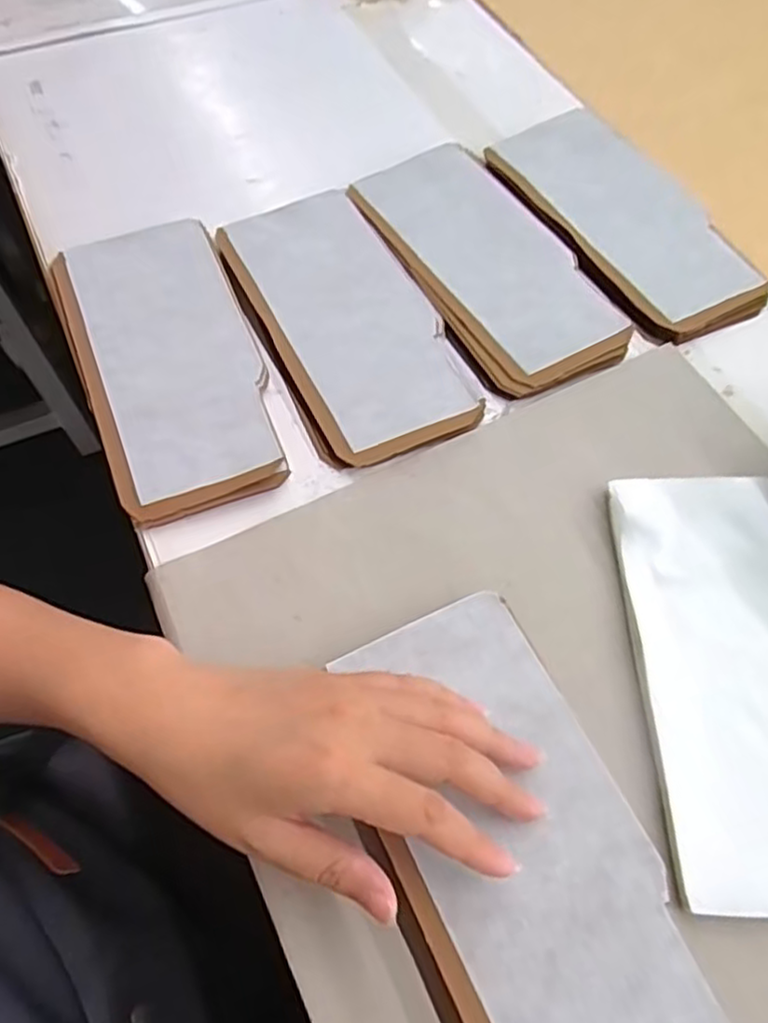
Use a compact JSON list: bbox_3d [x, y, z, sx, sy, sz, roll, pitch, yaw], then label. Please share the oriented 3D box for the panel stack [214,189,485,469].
[{"bbox_3d":[-0.025,-0.128,0.459,0.107,0.010,0.220,-23,64,-12],"label":"panel stack"}]

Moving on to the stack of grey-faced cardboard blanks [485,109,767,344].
[{"bbox_3d":[0.179,-0.219,0.513,0.110,0.010,0.230,-25,64,-13],"label":"stack of grey-faced cardboard blanks"}]

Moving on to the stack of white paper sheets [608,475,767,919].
[{"bbox_3d":[0.175,0.079,0.348,0.090,0.017,0.212,-1,61,0],"label":"stack of white paper sheets"}]

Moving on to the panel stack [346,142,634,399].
[{"bbox_3d":[0.071,-0.179,0.485,0.107,0.010,0.228,-26,65,-13],"label":"panel stack"}]

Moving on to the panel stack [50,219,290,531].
[{"bbox_3d":[-0.135,-0.096,0.435,0.106,0.021,0.218,-20,63,-10],"label":"panel stack"}]

